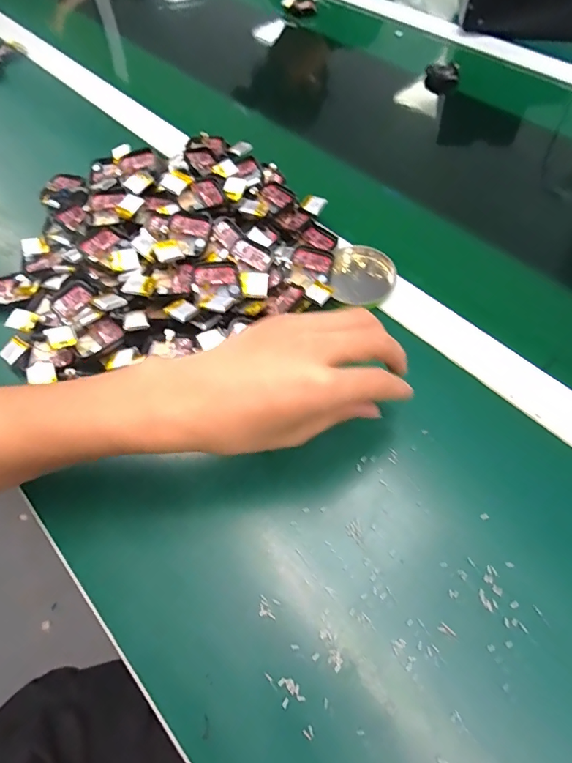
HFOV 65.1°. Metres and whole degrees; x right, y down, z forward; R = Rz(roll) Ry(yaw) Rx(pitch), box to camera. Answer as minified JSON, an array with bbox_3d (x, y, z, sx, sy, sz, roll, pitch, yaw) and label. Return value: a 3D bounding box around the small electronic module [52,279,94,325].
[{"bbox_3d":[-0.180,-0.068,0.375,0.028,0.012,0.035,33,65,20],"label":"small electronic module"}]

